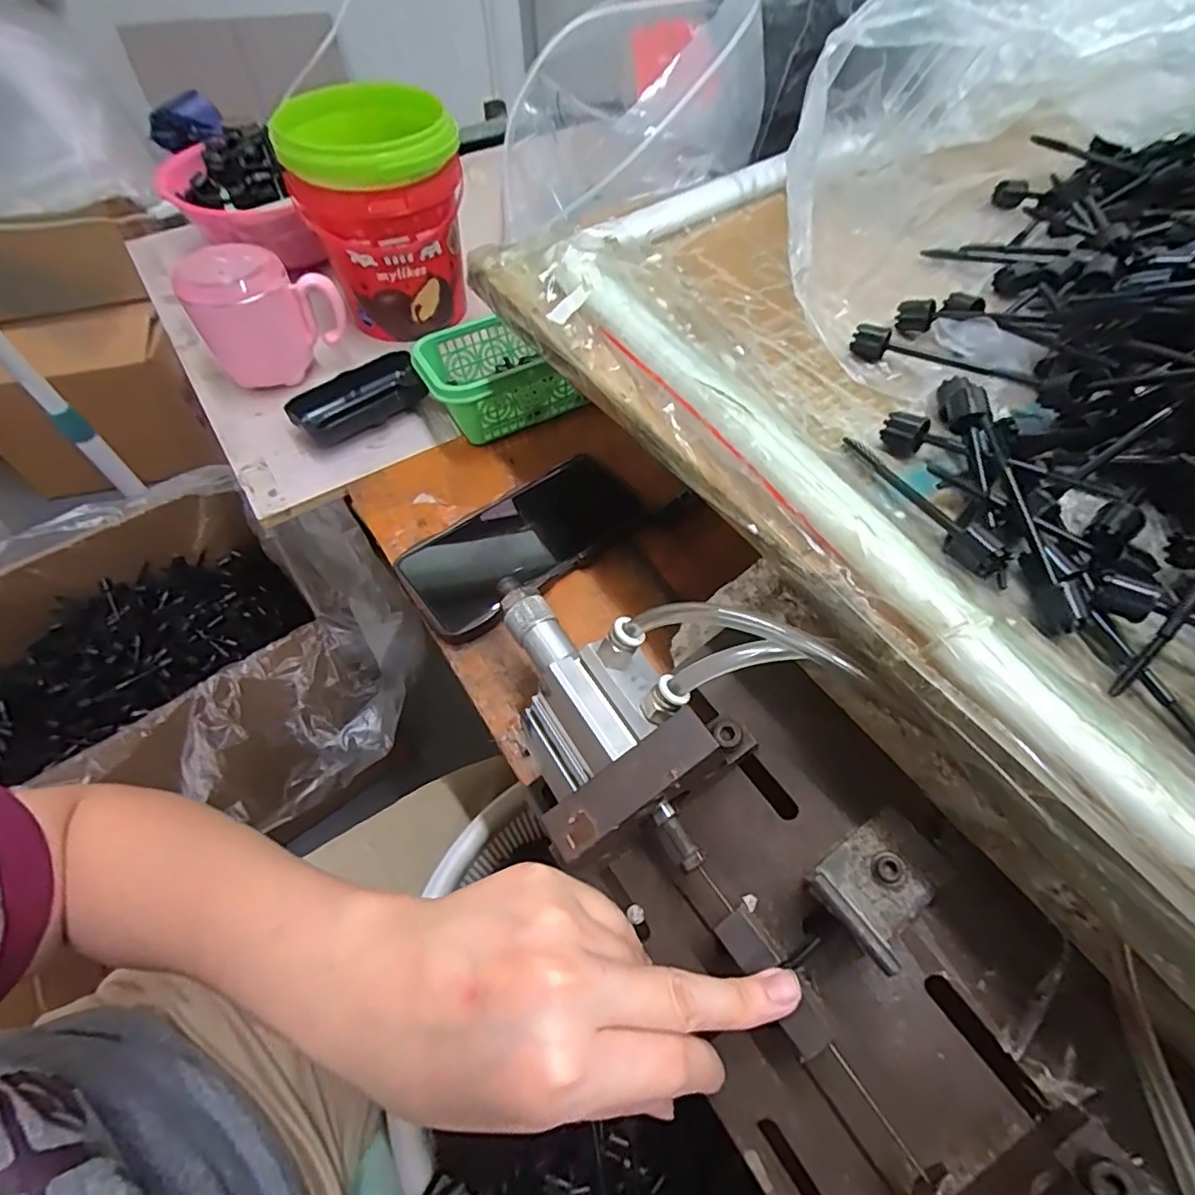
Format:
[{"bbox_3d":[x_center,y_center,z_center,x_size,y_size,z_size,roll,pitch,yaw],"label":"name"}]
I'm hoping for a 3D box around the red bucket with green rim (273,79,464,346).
[{"bbox_3d":[-0.180,-0.327,0.505,0.130,0.138,0.130,-15,58,-10],"label":"red bucket with green rim"}]

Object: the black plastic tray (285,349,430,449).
[{"bbox_3d":[-0.194,-0.164,0.479,0.105,0.023,0.050,-32,62,-19],"label":"black plastic tray"}]

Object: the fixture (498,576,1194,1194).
[{"bbox_3d":[0.101,0.121,0.219,0.158,0.089,0.400,-31,62,-14],"label":"fixture"}]

